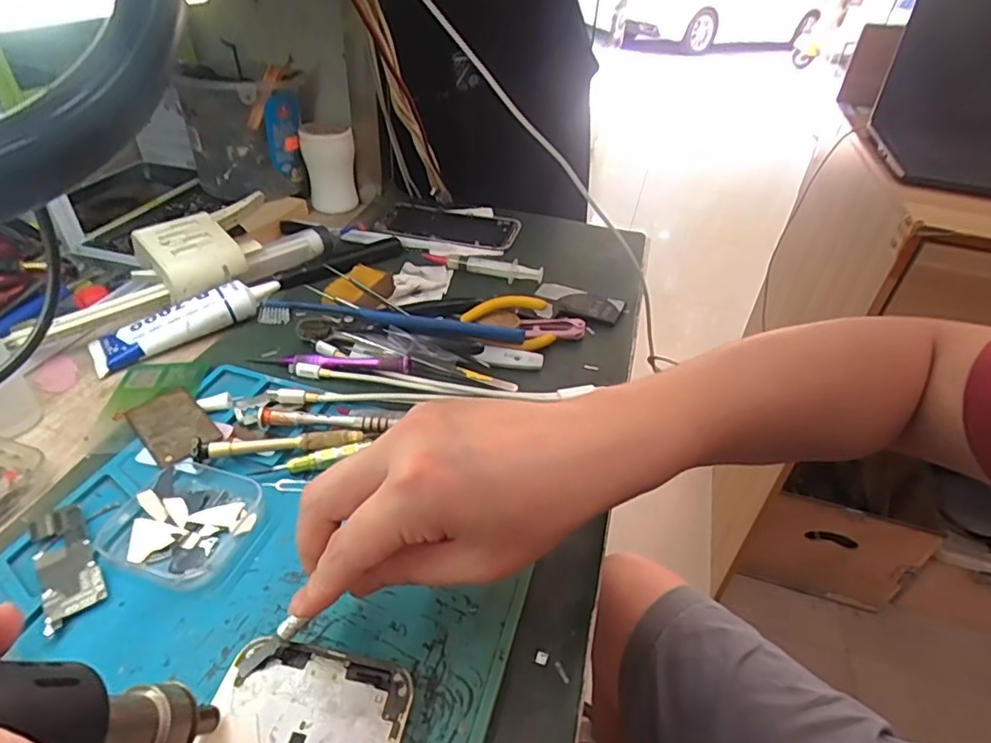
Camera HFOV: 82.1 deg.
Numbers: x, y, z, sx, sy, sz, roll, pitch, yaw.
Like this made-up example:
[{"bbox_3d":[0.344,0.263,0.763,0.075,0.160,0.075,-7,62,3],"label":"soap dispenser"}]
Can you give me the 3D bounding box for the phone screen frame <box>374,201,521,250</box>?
[{"bbox_3d":[-0.049,-0.159,0.609,0.144,0.004,0.077,12,39,8],"label":"phone screen frame"}]

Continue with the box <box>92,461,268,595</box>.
[{"bbox_3d":[-0.160,0.075,0.296,0.073,0.012,0.064,15,40,11],"label":"box"}]

